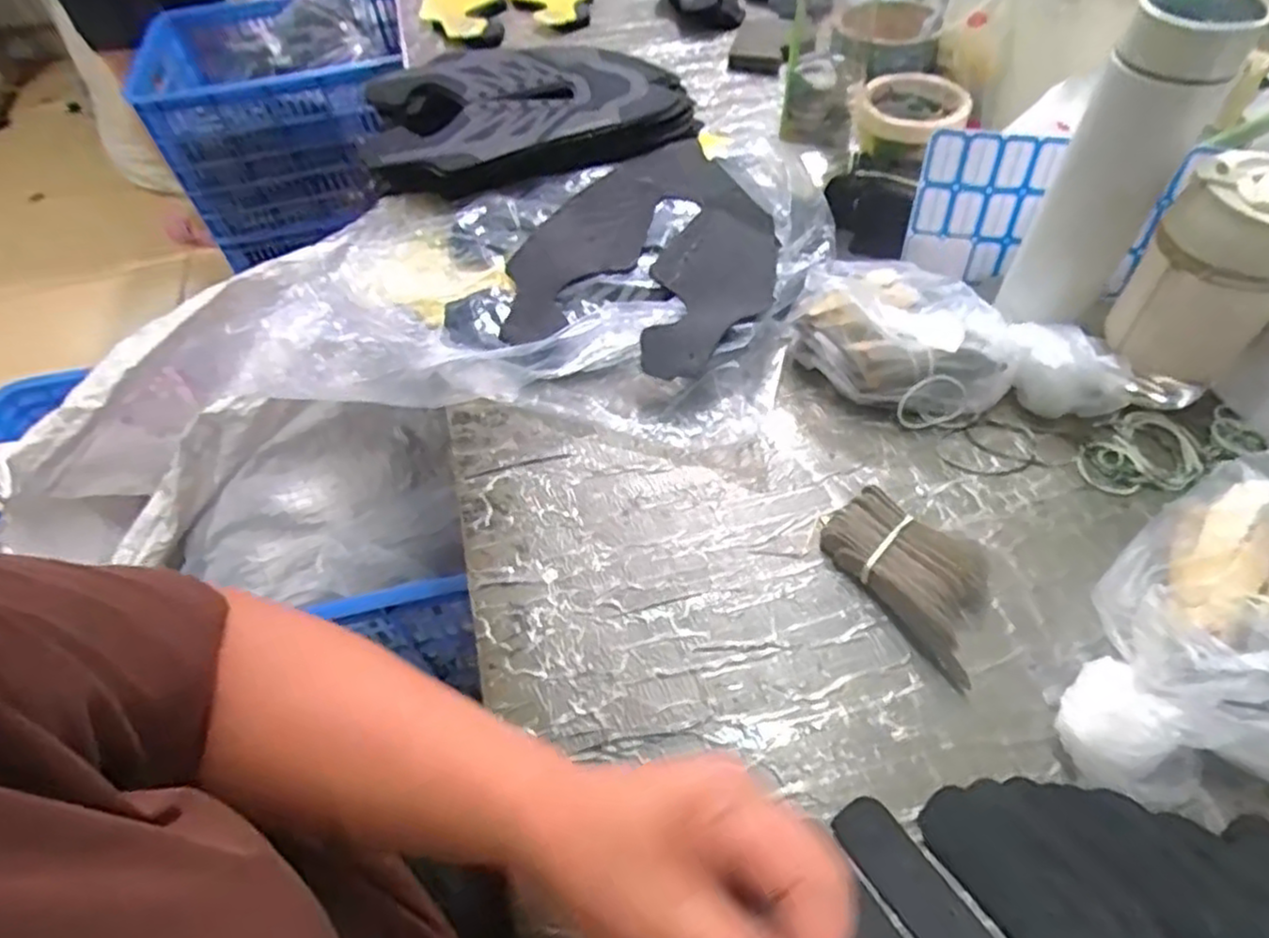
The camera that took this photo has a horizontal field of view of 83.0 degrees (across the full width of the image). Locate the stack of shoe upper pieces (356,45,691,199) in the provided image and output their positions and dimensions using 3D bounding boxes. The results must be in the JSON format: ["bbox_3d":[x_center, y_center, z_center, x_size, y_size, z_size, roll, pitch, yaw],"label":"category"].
[{"bbox_3d":[-0.107,-0.361,0.730,0.325,0.051,0.212,-10,53,-4],"label":"stack of shoe upper pieces"}]

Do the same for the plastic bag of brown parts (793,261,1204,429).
[{"bbox_3d":[0.244,-0.078,0.509,0.257,0.065,0.115,28,60,22],"label":"plastic bag of brown parts"}]

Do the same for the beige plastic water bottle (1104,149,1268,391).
[{"bbox_3d":[0.366,-0.114,0.461,0.081,0.146,0.072,36,63,26],"label":"beige plastic water bottle"}]

